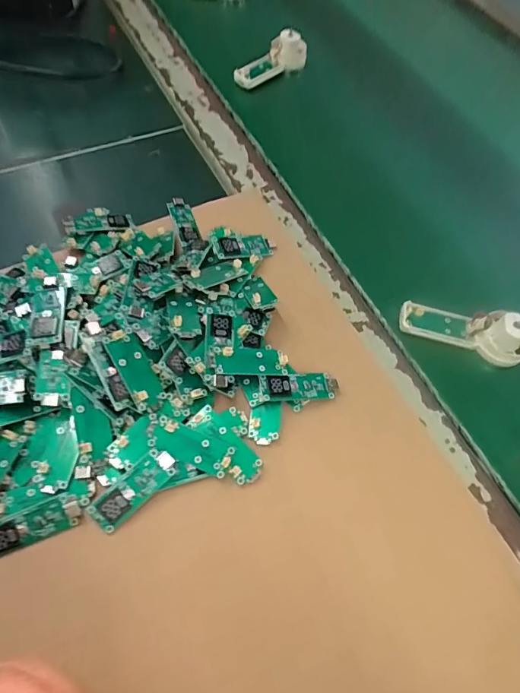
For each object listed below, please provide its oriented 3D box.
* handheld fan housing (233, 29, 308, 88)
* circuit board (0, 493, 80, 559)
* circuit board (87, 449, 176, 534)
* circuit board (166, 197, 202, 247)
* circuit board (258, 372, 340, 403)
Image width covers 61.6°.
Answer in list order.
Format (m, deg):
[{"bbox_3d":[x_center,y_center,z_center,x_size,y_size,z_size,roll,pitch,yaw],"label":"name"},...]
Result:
[{"bbox_3d":[0.013,-0.301,0.457,0.025,0.032,0.095,39,66,16],"label":"handheld fan housing"},{"bbox_3d":[-0.123,0.097,0.233,0.051,0.004,0.019,-20,98,-13],"label":"circuit board"},{"bbox_3d":[-0.070,0.079,0.242,0.050,0.004,0.019,-41,96,-13],"label":"circuit board"},{"bbox_3d":[-0.058,-0.095,0.337,0.018,0.009,0.049,-16,64,-11],"label":"circuit board"},{"bbox_3d":[0.024,0.026,0.279,0.050,0.011,0.018,-6,63,-6],"label":"circuit board"}]

